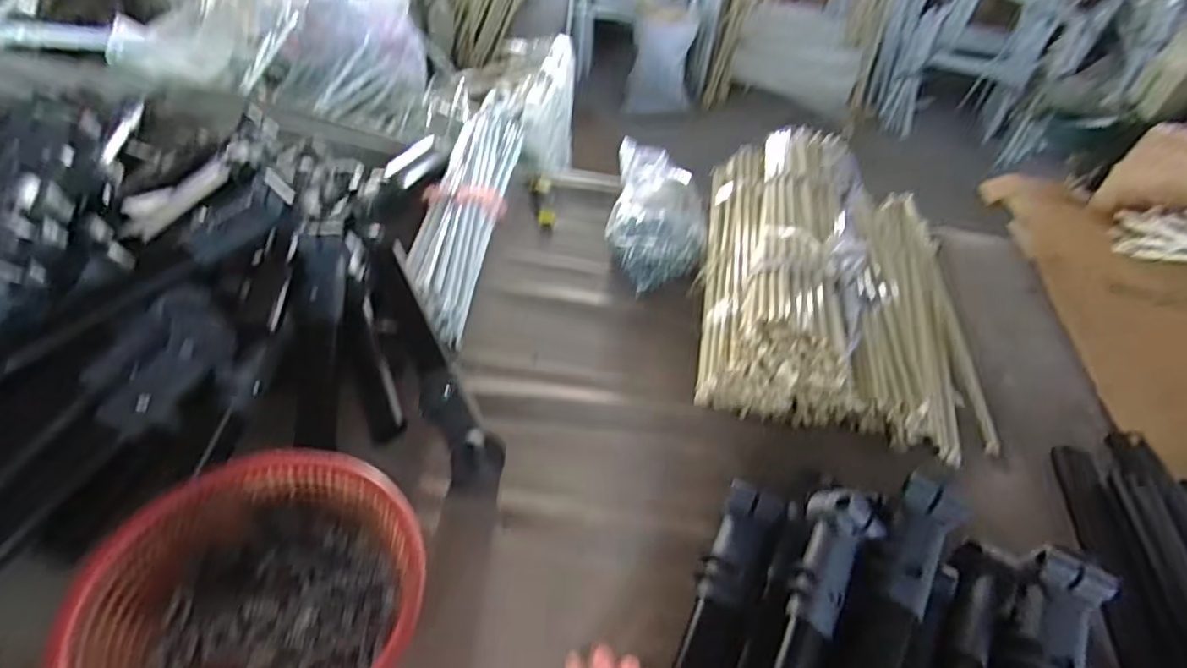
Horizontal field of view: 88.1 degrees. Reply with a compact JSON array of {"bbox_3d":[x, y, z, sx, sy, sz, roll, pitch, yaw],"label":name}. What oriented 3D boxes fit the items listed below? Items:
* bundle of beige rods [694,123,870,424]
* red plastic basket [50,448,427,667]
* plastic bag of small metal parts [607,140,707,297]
[{"bbox_3d":[0.342,-0.155,1.065,0.267,0.151,0.669,11,44,4],"label":"bundle of beige rods"},{"bbox_3d":[-0.318,0.266,0.596,0.288,0.088,0.291,4,44,-4],"label":"red plastic basket"},{"bbox_3d":[0.122,-0.222,1.139,0.181,0.134,0.291,8,44,1],"label":"plastic bag of small metal parts"}]

